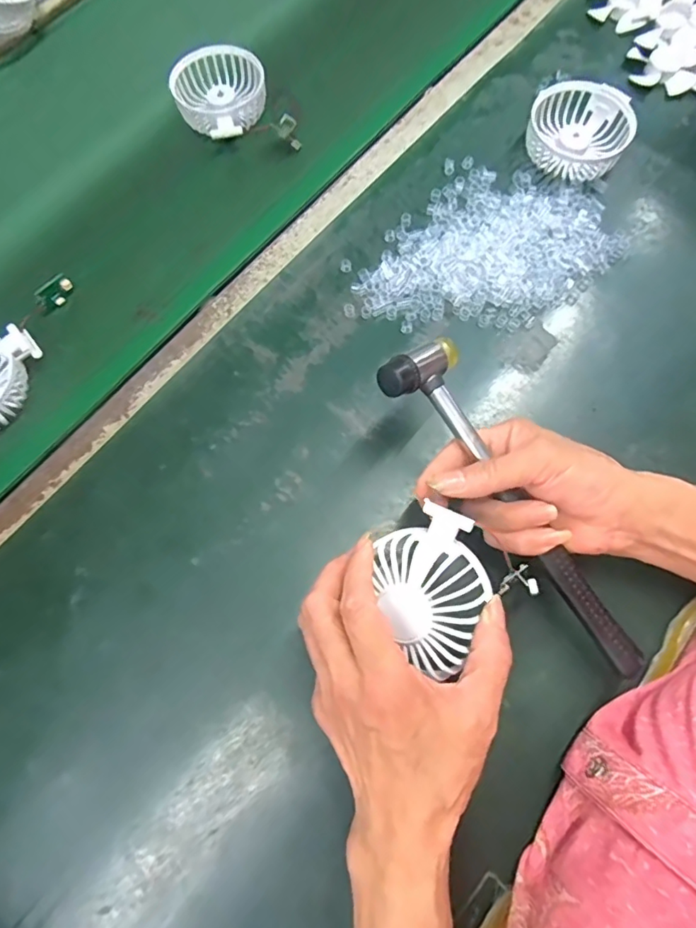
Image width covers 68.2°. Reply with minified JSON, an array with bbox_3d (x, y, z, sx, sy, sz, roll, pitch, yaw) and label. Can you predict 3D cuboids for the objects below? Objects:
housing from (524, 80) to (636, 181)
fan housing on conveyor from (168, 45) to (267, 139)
[{"bbox_3d":[0.206,-0.300,0.462,0.084,0.031,0.082,14,73,4],"label":"housing"},{"bbox_3d":[-0.123,-0.359,0.500,0.084,0.032,0.093,31,75,9],"label":"fan housing on conveyor"}]

